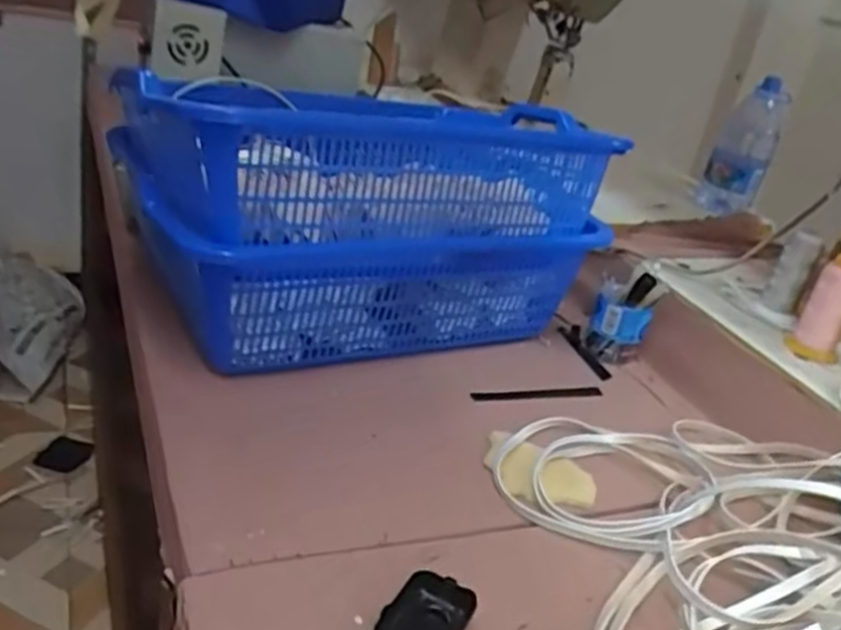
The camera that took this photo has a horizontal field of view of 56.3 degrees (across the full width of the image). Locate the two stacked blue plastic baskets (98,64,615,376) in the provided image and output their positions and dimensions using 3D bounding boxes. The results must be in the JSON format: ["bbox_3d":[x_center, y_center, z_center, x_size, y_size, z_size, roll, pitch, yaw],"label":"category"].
[{"bbox_3d":[-0.073,-0.113,0.962,0.511,0.292,0.306,-7,28,-28],"label":"two stacked blue plastic baskets"}]

